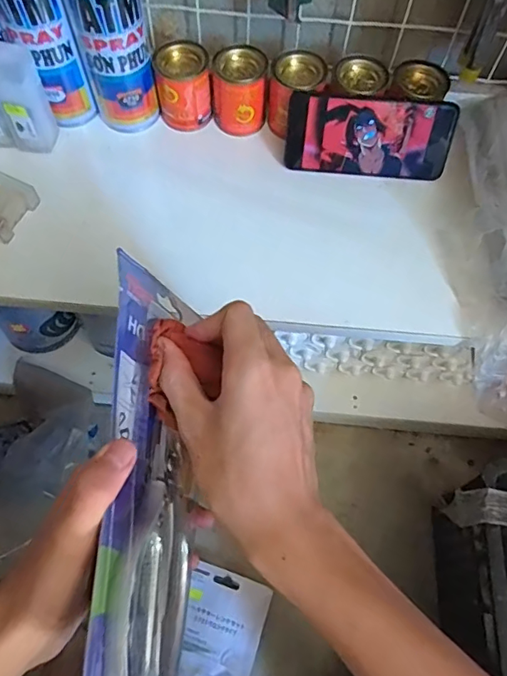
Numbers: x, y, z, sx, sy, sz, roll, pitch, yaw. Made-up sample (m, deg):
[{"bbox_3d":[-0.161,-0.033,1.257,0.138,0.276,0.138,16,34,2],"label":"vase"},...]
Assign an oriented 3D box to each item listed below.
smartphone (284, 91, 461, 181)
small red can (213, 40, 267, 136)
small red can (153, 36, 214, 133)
[{"bbox_3d":[0.116,-0.200,0.501,0.161,0.074,0.009,5,36,0],"label":"smartphone"},{"bbox_3d":[-0.012,-0.255,0.520,0.052,0.070,0.051,1,62,-2],"label":"small red can"},{"bbox_3d":[-0.072,-0.259,0.521,0.053,0.072,0.048,-6,63,-5],"label":"small red can"}]

